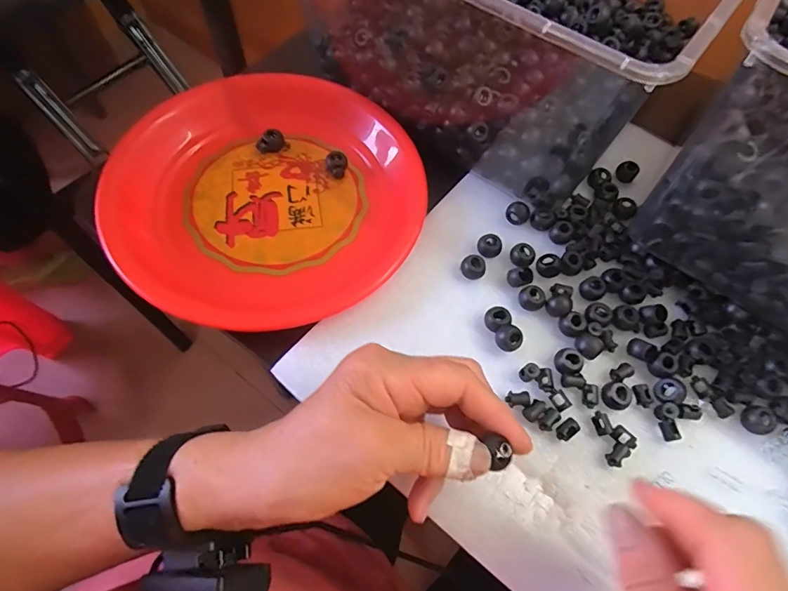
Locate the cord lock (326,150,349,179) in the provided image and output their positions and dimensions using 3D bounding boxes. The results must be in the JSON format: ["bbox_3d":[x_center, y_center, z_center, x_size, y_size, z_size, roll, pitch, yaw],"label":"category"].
[{"bbox_3d":[-0.045,-0.105,0.361,0.017,0.013,0.019,-10,65,-9],"label":"cord lock"}]

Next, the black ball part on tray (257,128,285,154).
[{"bbox_3d":[-0.100,-0.124,0.366,0.022,0.014,0.012,-37,72,-19],"label":"black ball part on tray"}]

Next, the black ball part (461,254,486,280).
[{"bbox_3d":[0.056,-0.020,0.320,0.016,0.011,0.015,-4,64,-6],"label":"black ball part"}]

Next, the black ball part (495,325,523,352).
[{"bbox_3d":[0.076,0.029,0.297,0.016,0.014,0.016,2,64,-3],"label":"black ball part"}]

